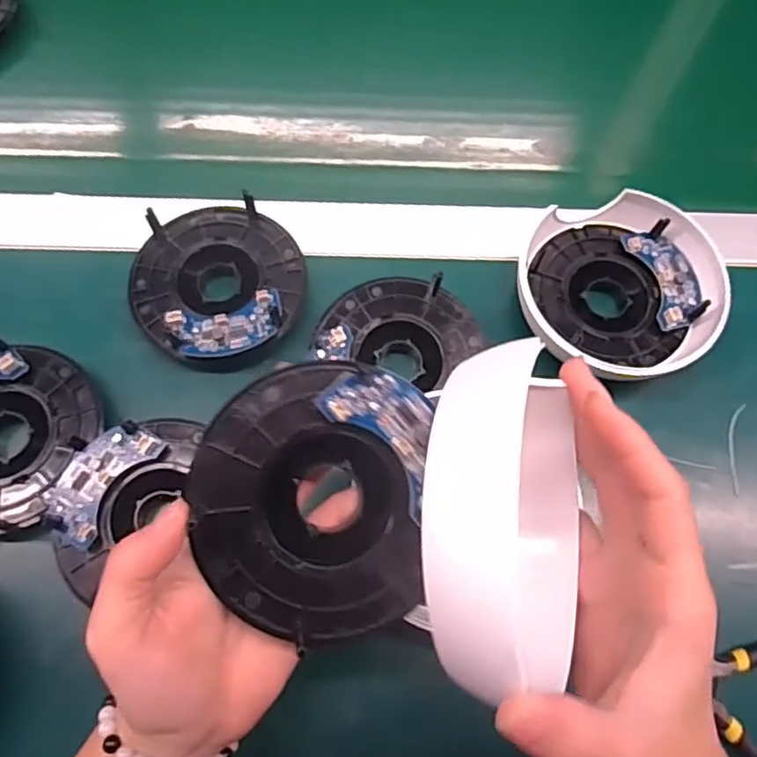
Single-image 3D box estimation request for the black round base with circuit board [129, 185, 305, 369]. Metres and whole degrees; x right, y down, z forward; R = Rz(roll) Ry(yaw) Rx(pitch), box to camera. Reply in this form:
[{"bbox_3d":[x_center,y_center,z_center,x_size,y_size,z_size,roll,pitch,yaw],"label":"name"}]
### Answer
[{"bbox_3d":[-0.094,-0.056,0.376,0.105,0.034,0.098,1,70,-2],"label":"black round base with circuit board"}]

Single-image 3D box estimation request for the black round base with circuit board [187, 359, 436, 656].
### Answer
[{"bbox_3d":[-0.025,0.045,0.240,0.084,0.028,0.099,3,88,-3],"label":"black round base with circuit board"}]

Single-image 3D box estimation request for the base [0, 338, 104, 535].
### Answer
[{"bbox_3d":[-0.204,0.031,0.340,0.092,0.033,0.099,1,70,-2],"label":"base"}]

